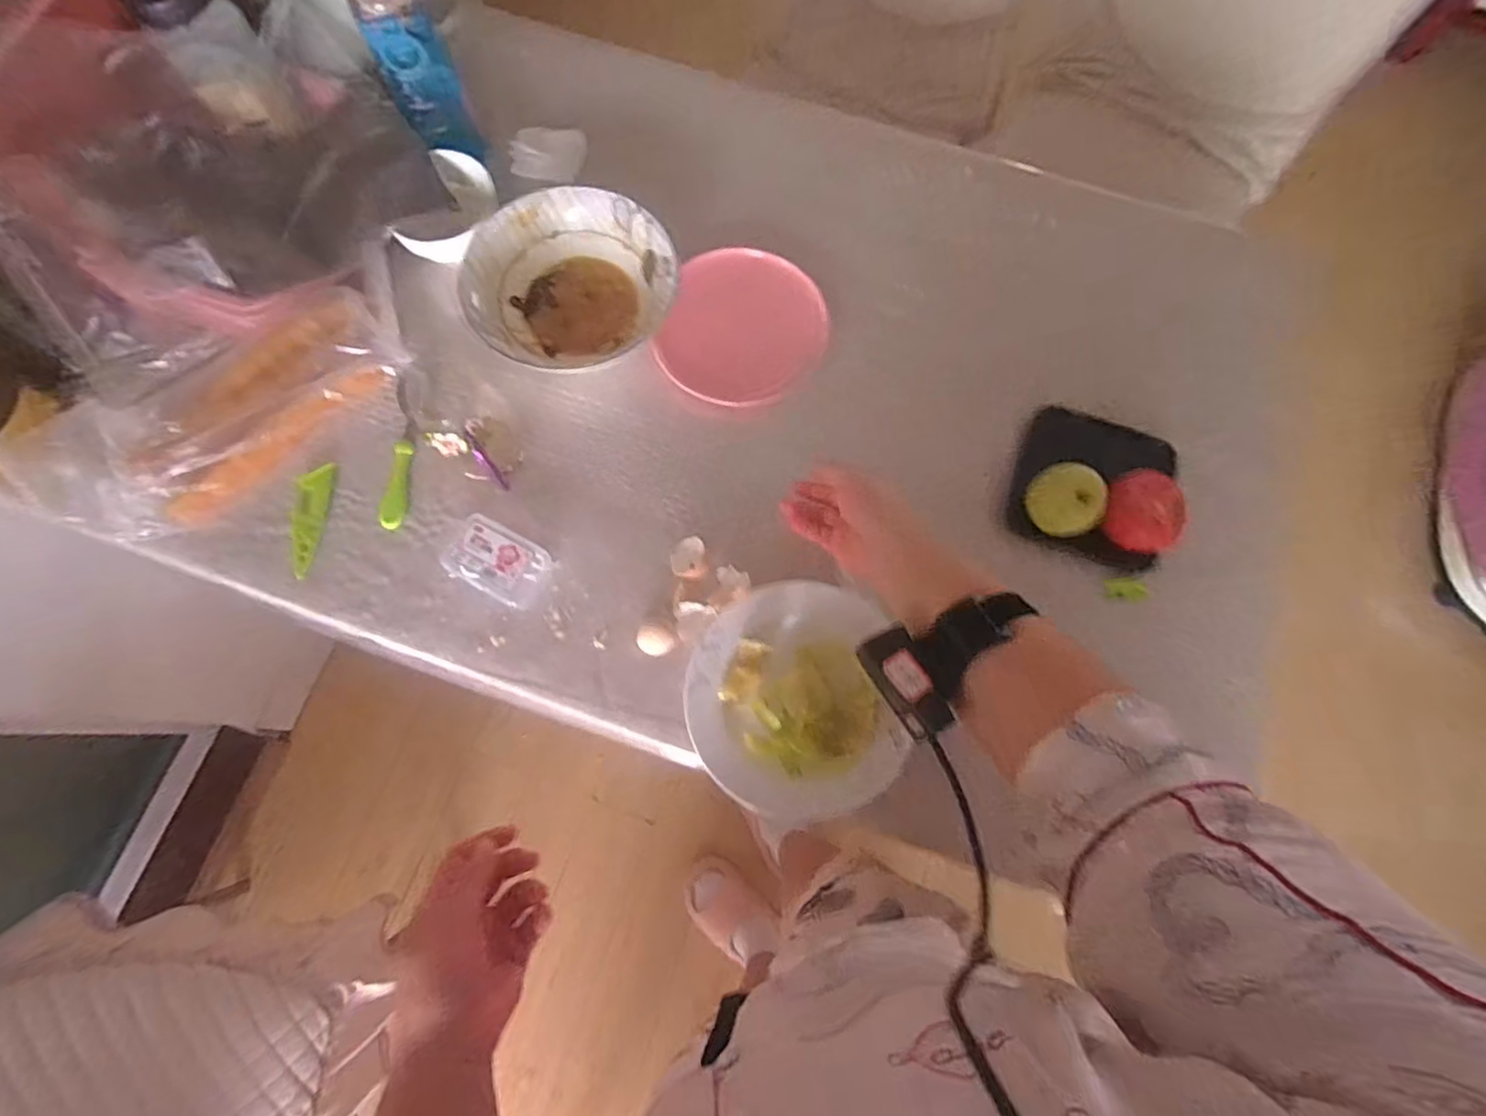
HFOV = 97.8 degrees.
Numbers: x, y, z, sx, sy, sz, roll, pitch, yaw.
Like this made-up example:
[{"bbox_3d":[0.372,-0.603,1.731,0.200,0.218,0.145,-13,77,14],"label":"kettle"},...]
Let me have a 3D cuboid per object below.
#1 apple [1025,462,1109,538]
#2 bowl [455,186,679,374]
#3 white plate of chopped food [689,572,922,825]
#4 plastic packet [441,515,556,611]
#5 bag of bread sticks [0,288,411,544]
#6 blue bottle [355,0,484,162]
[{"bbox_3d":[0.297,-0.050,0.608,0.060,0.057,0.066,0,75,-1],"label":"apple"},{"bbox_3d":[-0.177,-0.277,0.667,0.199,0.060,0.194,0,75,-1],"label":"bowl"},{"bbox_3d":[0.048,0.123,0.576,0.194,0.032,0.204,-8,75,-3],"label":"white plate of chopped food"},{"bbox_3d":[-0.228,0.003,0.609,0.091,0.034,0.061,25,76,6],"label":"plastic packet"},{"bbox_3d":[-0.503,-0.151,0.631,0.324,0.071,0.153,-36,78,-10],"label":"bag of bread sticks"},{"bbox_3d":[-0.324,-0.494,0.661,0.064,0.161,0.079,-14,75,-5],"label":"blue bottle"}]

